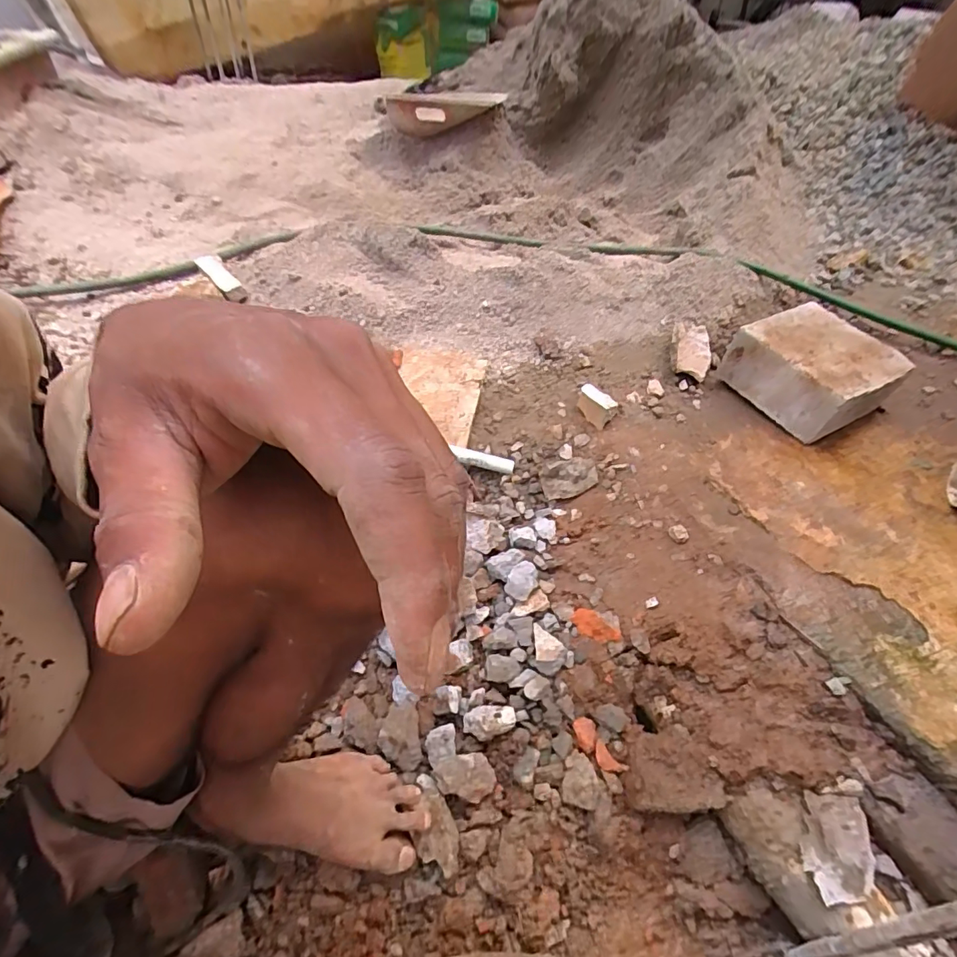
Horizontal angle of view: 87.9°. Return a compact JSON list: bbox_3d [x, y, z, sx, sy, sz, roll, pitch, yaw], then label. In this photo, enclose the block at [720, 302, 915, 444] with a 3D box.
[{"bbox_3d":[0.553,-0.176,0.822,0.194,0.110,0.194,-22,50,-22],"label":"block"}]

